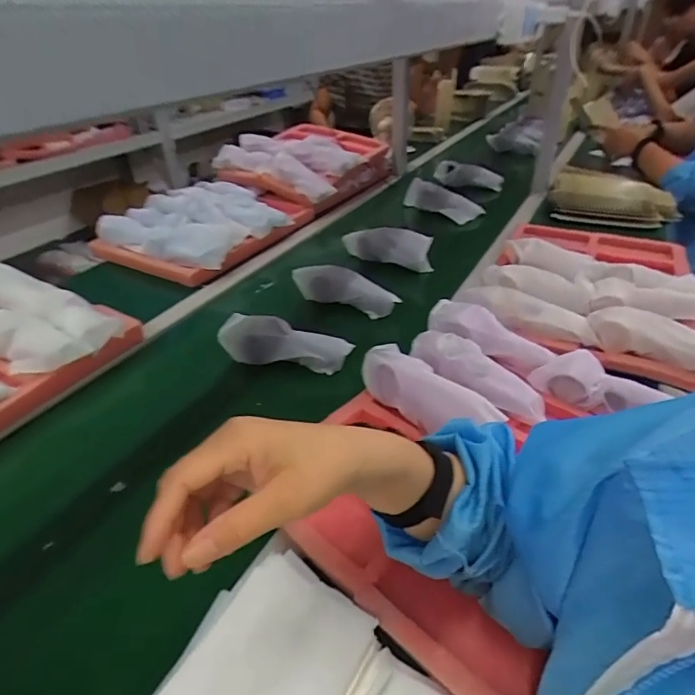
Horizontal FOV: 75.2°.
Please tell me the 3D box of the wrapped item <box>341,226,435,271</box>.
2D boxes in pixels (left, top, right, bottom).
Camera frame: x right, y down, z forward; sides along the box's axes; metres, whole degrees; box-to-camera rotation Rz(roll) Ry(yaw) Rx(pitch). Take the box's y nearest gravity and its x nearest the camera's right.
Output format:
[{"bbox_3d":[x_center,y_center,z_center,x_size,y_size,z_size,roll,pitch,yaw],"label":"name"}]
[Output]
[{"bbox_3d":[0.073,-0.208,0.925,0.189,0.072,0.053,20,42,29],"label":"wrapped item"}]

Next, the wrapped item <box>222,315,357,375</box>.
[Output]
[{"bbox_3d":[-0.105,-0.006,0.687,0.203,0.053,0.063,9,38,16],"label":"wrapped item"}]

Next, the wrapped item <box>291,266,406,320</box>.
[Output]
[{"bbox_3d":[-0.006,-0.103,0.809,0.187,0.048,0.068,27,46,35],"label":"wrapped item"}]

